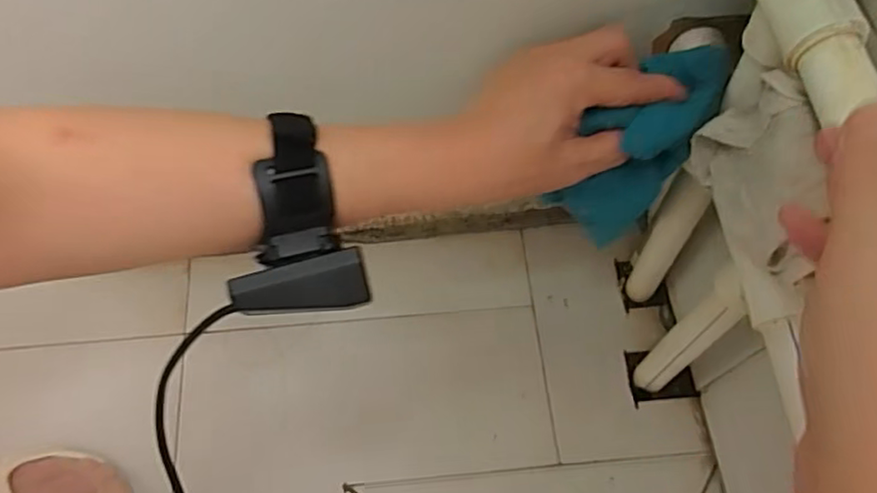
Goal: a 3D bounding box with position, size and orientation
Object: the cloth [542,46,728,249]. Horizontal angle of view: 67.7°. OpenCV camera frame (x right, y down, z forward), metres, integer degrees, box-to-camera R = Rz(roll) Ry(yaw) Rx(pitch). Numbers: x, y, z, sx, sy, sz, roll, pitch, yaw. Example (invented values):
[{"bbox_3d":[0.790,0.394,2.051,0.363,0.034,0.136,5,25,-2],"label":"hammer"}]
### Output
[{"bbox_3d":[0.112,-0.054,0.370,0.050,0.124,0.057,40,33,16],"label":"cloth"}]

